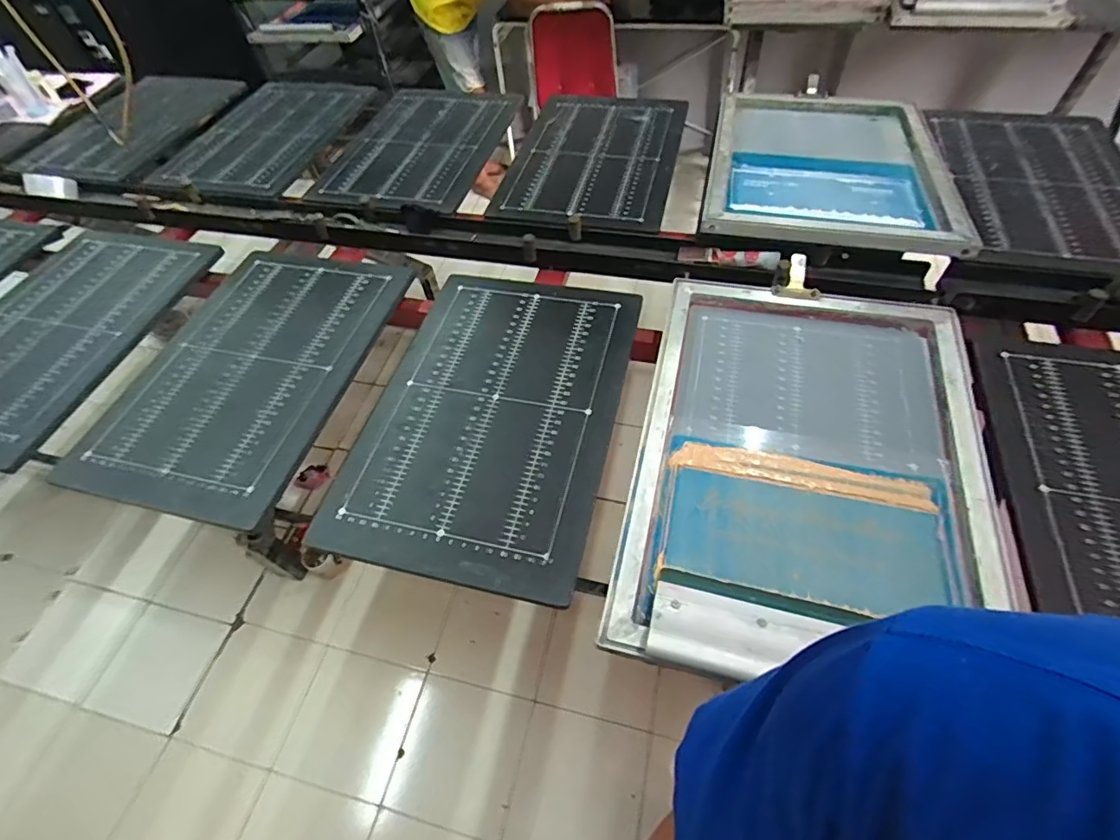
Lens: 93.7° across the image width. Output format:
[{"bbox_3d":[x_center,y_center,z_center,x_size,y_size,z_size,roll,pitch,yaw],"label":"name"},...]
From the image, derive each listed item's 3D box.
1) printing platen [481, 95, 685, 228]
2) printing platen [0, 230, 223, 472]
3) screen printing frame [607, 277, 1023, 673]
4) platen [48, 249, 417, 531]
[{"bbox_3d":[0.089,-0.680,1.316,0.391,0.024,0.631,9,56,12],"label":"printing platen"},{"bbox_3d":[-1.052,-0.198,1.075,0.440,0.024,0.600,10,56,12],"label":"printing platen"},{"bbox_3d":[0.358,0.037,0.758,0.454,0.051,0.664,10,56,12],"label":"screen printing frame"},{"bbox_3d":[-0.590,-0.120,1.003,0.429,0.016,0.637,6,55,9],"label":"platen"}]

